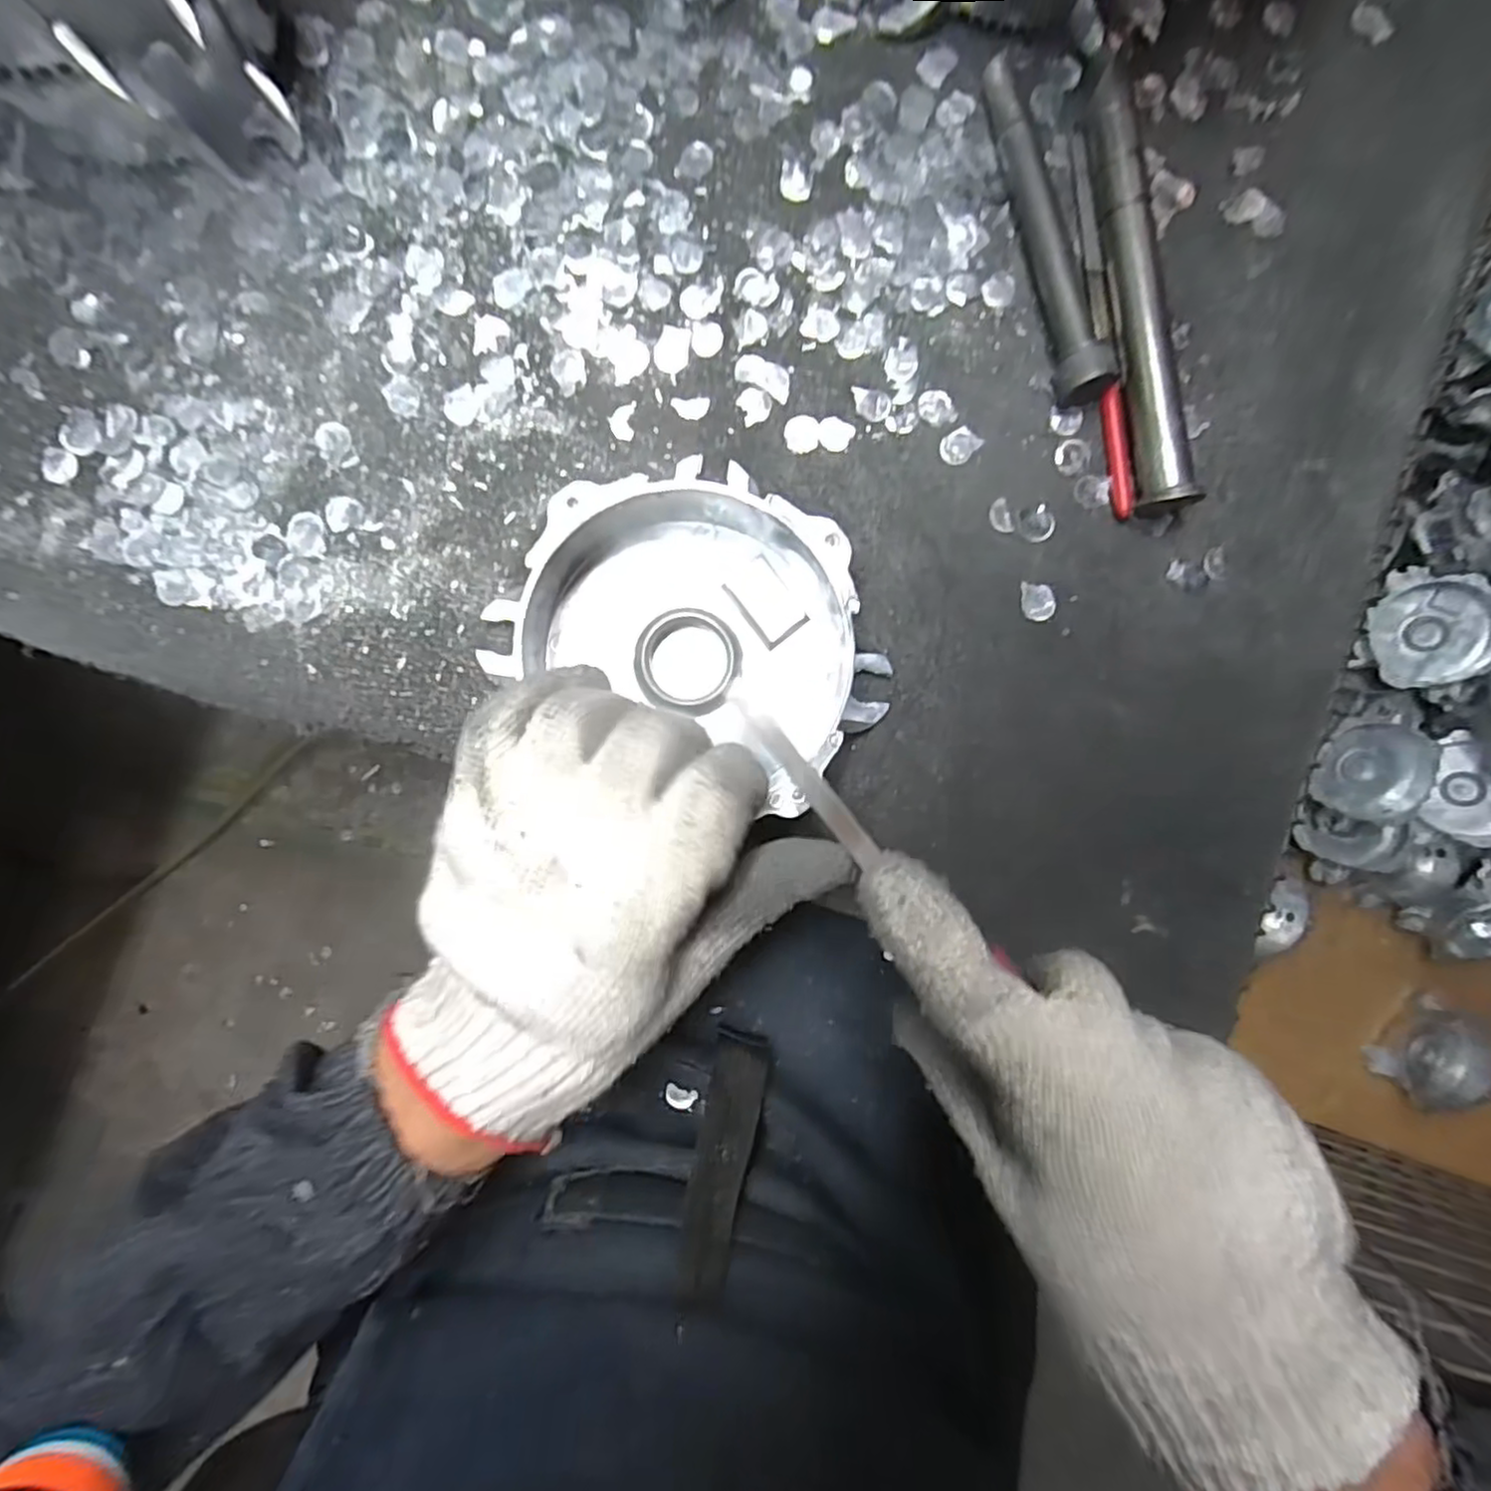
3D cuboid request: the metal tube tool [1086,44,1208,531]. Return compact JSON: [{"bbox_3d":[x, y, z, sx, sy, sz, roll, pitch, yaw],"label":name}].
[{"bbox_3d":[0.168,-0.195,0.303,0.020,0.022,0.188,-8,89,-2],"label":"metal tube tool"}]

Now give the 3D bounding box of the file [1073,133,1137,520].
[{"bbox_3d":[0.158,-0.184,0.308,0.009,0.009,0.166,-7,89,-2],"label":"file"}]

